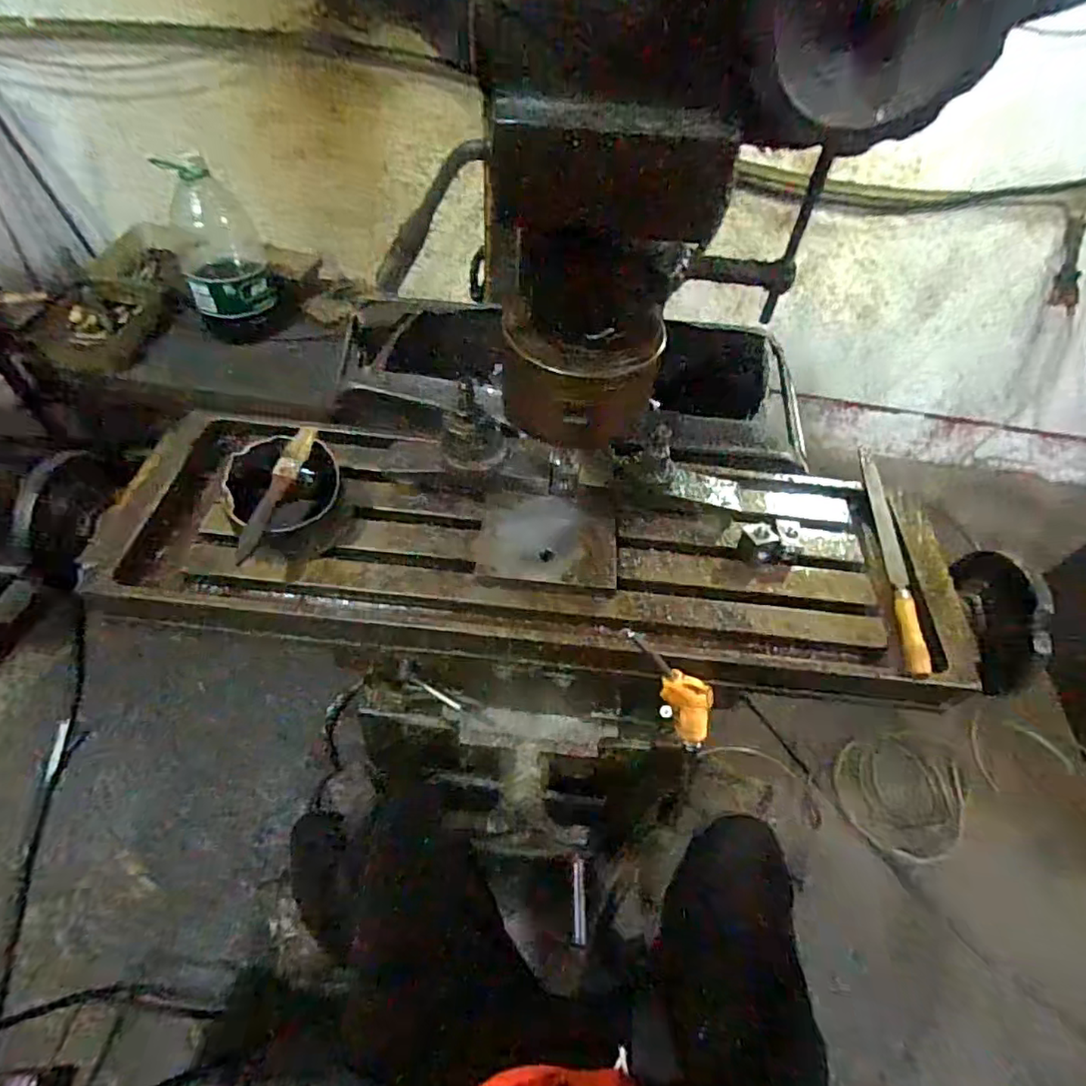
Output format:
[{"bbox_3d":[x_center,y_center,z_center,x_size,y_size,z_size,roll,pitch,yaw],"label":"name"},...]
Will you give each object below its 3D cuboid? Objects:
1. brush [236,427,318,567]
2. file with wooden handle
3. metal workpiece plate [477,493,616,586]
[{"bbox_3d":[-0.236,-0.047,0.523,0.018,0.015,0.141,15,66,5],"label":"brush"},{"bbox_3d":[0.353,0.007,0.596,0.023,0.019,0.272,10,54,1],"label":"file with wooden handle"},{"bbox_3d":[0.005,-0.004,0.554,0.126,0.012,0.088,6,64,-3],"label":"metal workpiece plate"}]

